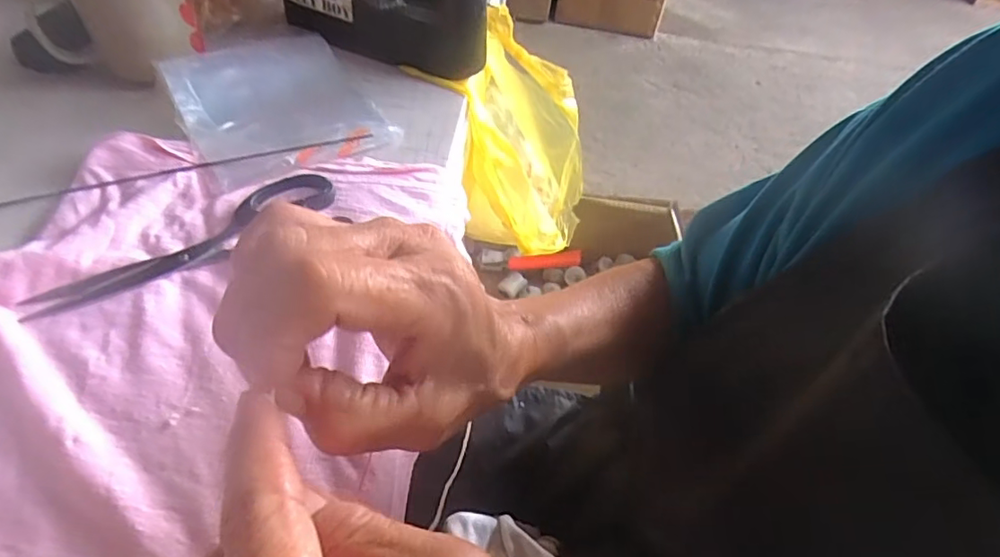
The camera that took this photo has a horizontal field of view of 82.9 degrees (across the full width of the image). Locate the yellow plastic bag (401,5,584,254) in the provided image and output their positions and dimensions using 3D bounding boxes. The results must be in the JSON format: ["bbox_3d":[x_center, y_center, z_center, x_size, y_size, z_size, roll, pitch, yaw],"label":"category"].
[{"bbox_3d":[0.009,-0.119,0.515,0.142,0.174,0.178,20,51,12],"label":"yellow plastic bag"}]

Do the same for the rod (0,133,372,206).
[{"bbox_3d":[-0.215,-0.069,0.367,0.259,0.008,0.011,-12,52,-13],"label":"rod"}]

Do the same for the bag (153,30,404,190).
[{"bbox_3d":[-0.172,-0.143,0.419,0.127,0.027,0.184,-24,56,-23],"label":"bag"}]

